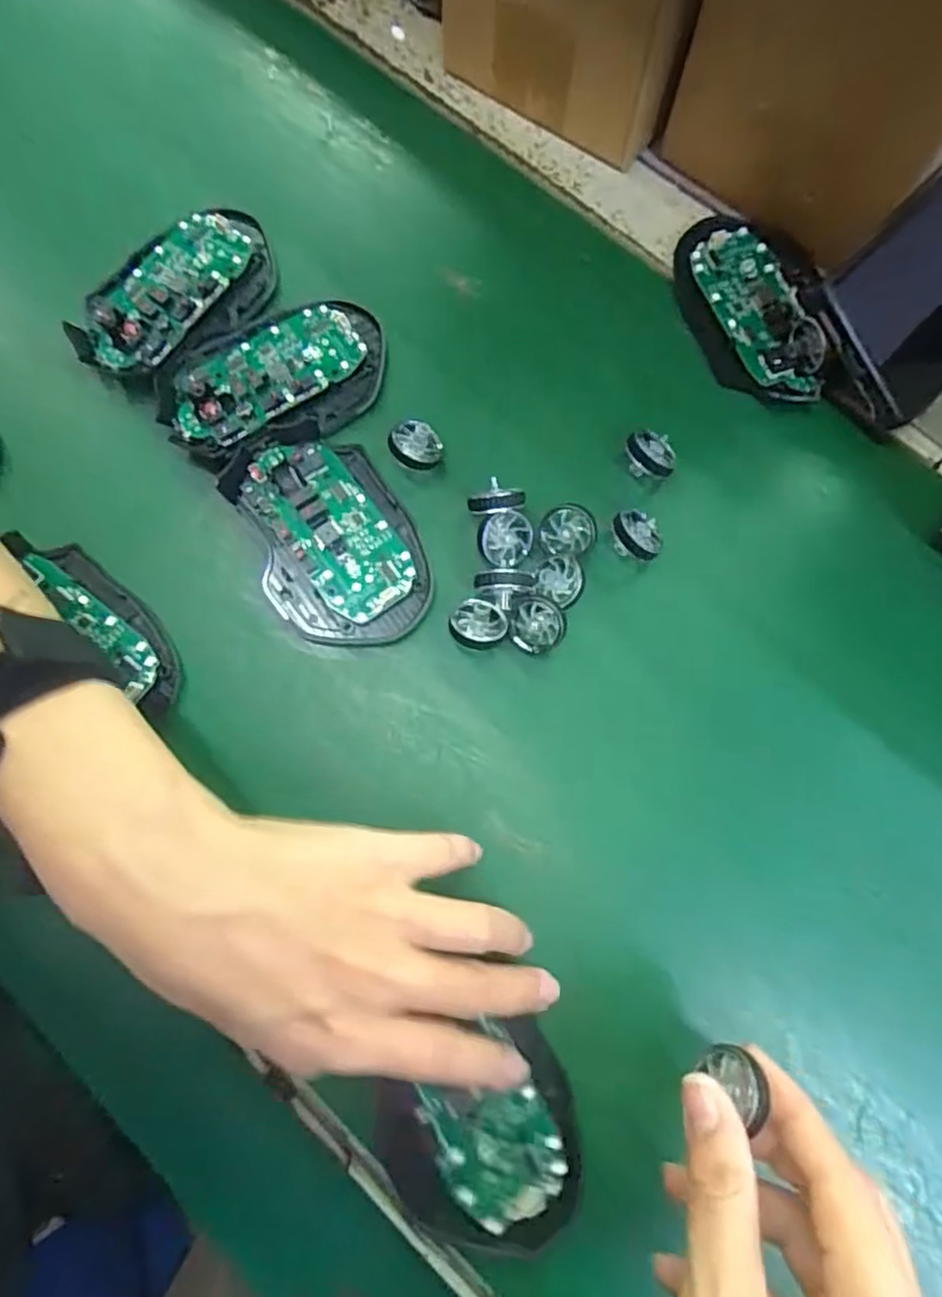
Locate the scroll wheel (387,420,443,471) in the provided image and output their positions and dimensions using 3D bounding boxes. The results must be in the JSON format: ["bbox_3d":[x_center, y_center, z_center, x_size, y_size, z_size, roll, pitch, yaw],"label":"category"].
[{"bbox_3d":[-0.027,-0.099,0.325,0.022,0.006,0.026,-36,88,-8],"label":"scroll wheel"}]

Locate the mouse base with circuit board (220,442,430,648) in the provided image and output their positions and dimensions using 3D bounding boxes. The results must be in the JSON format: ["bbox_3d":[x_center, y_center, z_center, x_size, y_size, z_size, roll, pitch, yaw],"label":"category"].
[{"bbox_3d":[-0.067,-0.054,0.315,0.075,0.013,0.114,-29,82,-12],"label":"mouse base with circuit board"}]

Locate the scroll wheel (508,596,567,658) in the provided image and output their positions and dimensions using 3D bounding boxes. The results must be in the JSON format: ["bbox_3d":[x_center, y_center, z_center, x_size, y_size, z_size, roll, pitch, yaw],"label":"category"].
[{"bbox_3d":[0.030,-0.011,0.298,0.025,0.007,0.023,9,76,-5],"label":"scroll wheel"}]

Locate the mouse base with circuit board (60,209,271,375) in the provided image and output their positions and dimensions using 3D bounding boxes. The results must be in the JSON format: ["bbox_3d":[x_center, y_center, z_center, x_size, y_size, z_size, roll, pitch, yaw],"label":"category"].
[{"bbox_3d":[-0.153,-0.187,0.352,0.072,0.016,0.116,42,76,6],"label":"mouse base with circuit board"}]

